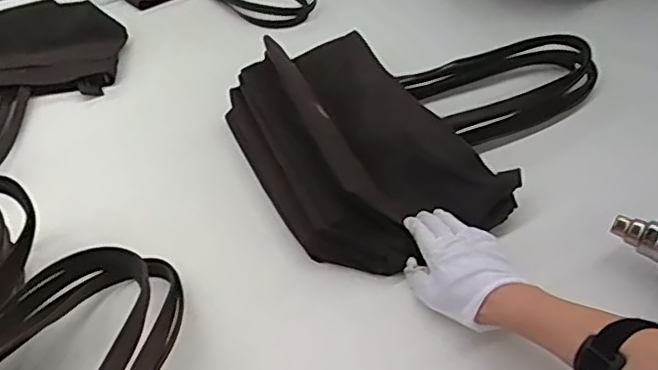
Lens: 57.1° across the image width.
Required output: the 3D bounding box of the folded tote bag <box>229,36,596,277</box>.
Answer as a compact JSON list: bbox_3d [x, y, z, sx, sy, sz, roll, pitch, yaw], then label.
[{"bbox_3d":[0.144,-0.100,0.766,0.486,0.075,0.364,-19,45,-16],"label":"folded tote bag"}]

